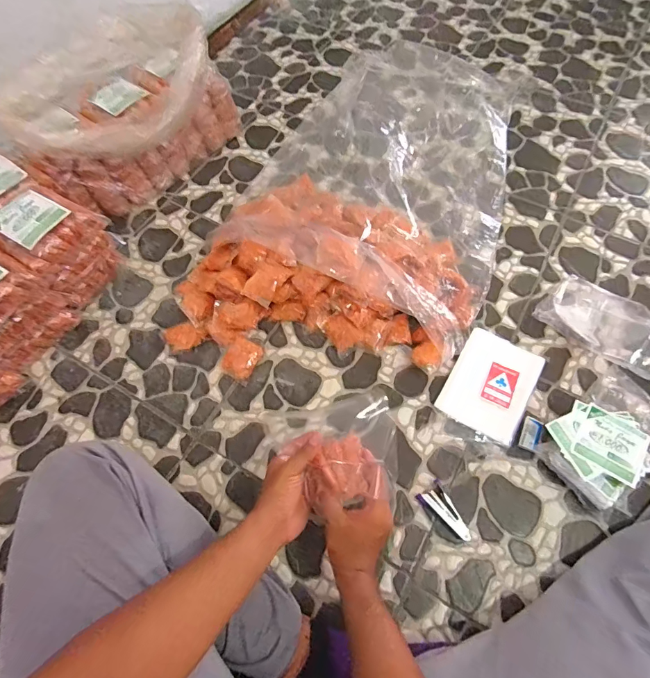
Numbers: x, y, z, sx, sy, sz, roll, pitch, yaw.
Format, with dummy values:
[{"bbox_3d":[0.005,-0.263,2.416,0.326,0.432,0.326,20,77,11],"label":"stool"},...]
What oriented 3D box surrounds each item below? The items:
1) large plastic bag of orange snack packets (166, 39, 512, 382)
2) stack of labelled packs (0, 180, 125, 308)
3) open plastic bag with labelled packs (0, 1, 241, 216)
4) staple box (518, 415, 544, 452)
[{"bbox_3d":[0.102,-0.325,0.910,0.560,0.122,0.967,19,66,12],"label":"large plastic bag of orange snack packets"},{"bbox_3d":[-0.500,-0.178,0.791,0.171,0.200,0.146,33,69,17],"label":"stack of labelled packs"},{"bbox_3d":[-0.399,-0.468,0.880,0.425,0.274,0.219,-32,66,-13],"label":"open plastic bag with labelled packs"},{"bbox_3d":[0.349,0.163,0.700,0.030,0.017,0.059,24,67,13],"label":"staple box"}]

